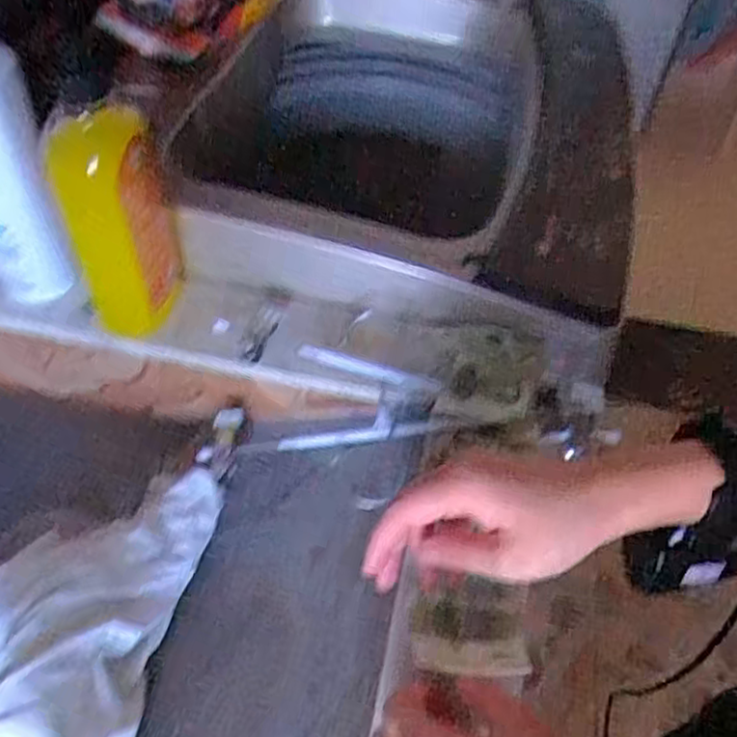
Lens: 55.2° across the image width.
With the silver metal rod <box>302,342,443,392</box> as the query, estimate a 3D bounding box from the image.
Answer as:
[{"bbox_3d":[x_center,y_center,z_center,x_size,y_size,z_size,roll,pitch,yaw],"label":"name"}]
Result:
[{"bbox_3d":[0.000,0.000,0.515,0.107,0.011,0.007,17,52,10],"label":"silver metal rod"}]

